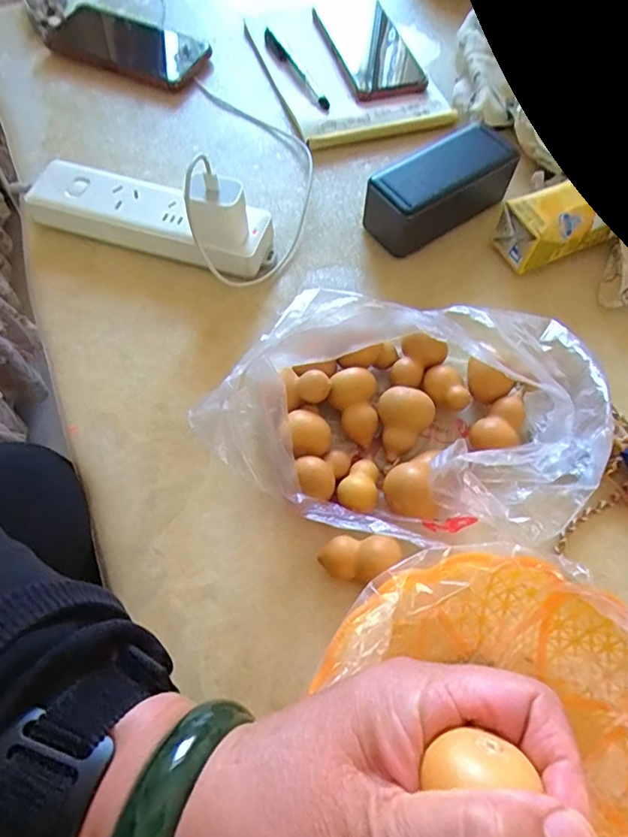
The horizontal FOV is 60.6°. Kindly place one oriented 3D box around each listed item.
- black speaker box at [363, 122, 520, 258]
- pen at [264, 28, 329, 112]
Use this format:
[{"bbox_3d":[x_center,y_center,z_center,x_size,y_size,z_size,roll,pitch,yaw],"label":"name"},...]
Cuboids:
[{"bbox_3d":[0.105,-0.193,0.457,0.128,0.051,0.056,-33,69,-15],"label":"black speaker box"},{"bbox_3d":[-0.021,-0.366,0.559,0.013,0.007,0.152,-23,67,-11],"label":"pen"}]

